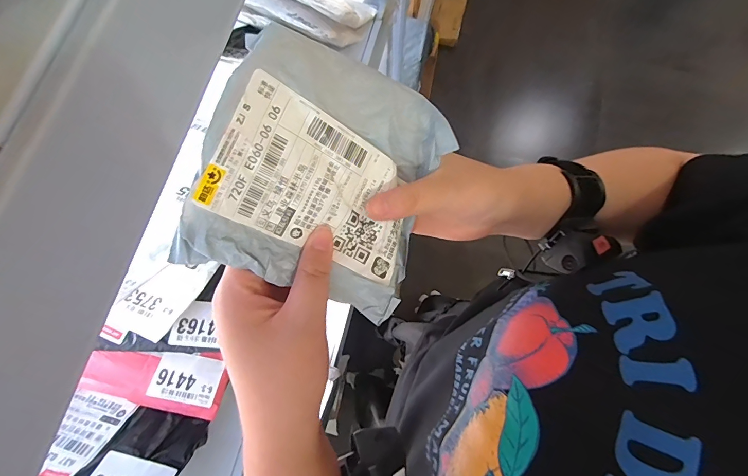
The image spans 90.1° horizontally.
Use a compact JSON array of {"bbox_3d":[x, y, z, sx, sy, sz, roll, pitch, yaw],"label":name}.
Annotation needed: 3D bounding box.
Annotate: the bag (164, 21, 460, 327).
[{"bbox_3d":[-0.023,-0.035,0.214,0.133,0.016,0.136,24,87,-32],"label":"bag"}]

